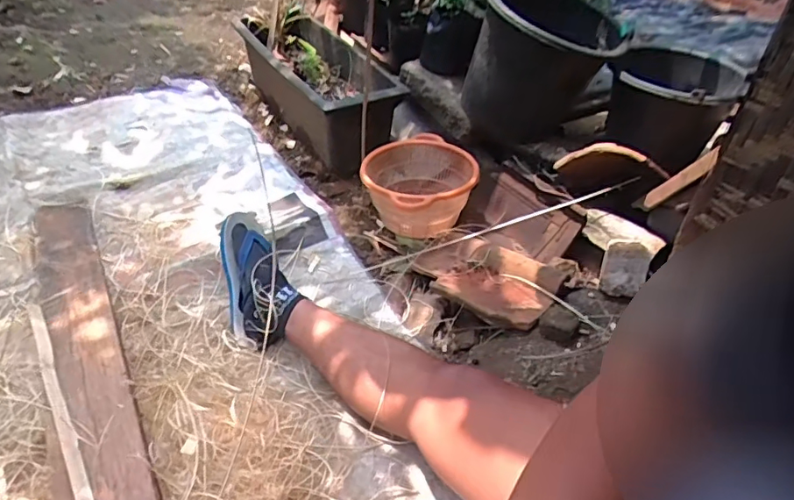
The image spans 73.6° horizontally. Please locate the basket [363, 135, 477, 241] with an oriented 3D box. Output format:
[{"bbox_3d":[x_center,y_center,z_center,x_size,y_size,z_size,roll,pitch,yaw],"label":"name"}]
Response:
[{"bbox_3d":[0.046,-0.147,1.207,0.247,0.117,0.253,1,40,-1],"label":"basket"}]

